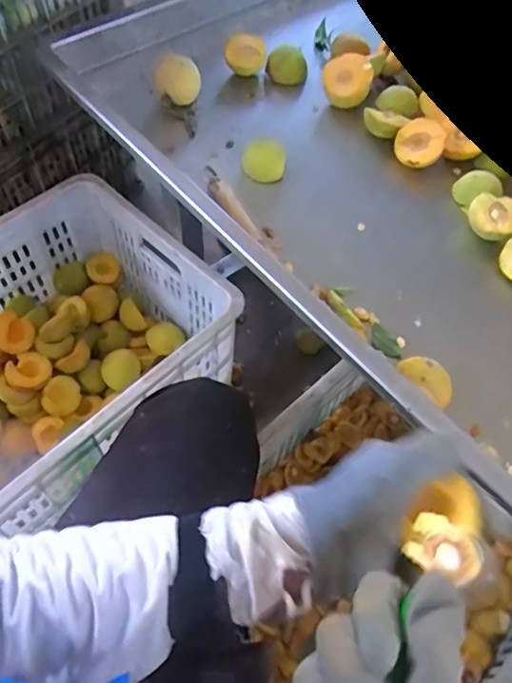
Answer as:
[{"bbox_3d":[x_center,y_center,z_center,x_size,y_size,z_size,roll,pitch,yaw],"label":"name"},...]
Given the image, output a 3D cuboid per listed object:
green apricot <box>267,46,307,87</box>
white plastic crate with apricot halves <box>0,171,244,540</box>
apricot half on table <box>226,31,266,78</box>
[{"bbox_3d":[0.044,-0.391,0.781,0.055,0.033,0.049,3,58,-1],"label":"green apricot"},{"bbox_3d":[-0.318,0.057,0.789,0.360,0.257,0.514,38,64,19],"label":"white plastic crate with apricot halves"},{"bbox_3d":[-0.015,-0.408,0.781,0.054,0.054,0.019,5,24,-4],"label":"apricot half on table"}]

